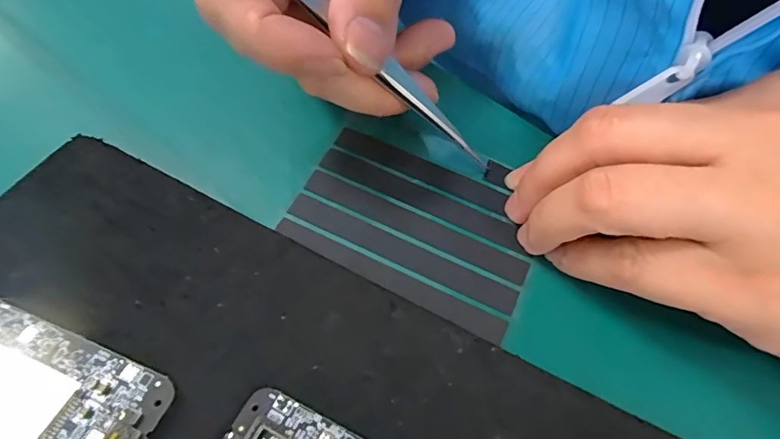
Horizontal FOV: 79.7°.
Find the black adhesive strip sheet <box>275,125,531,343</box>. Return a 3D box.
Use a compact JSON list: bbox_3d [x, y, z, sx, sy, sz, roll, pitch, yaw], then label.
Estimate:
[{"bbox_3d":[0.011,-0.002,0.181,0.090,0.004,0.061,25,64,11],"label":"black adhesive strip sheet"}]

